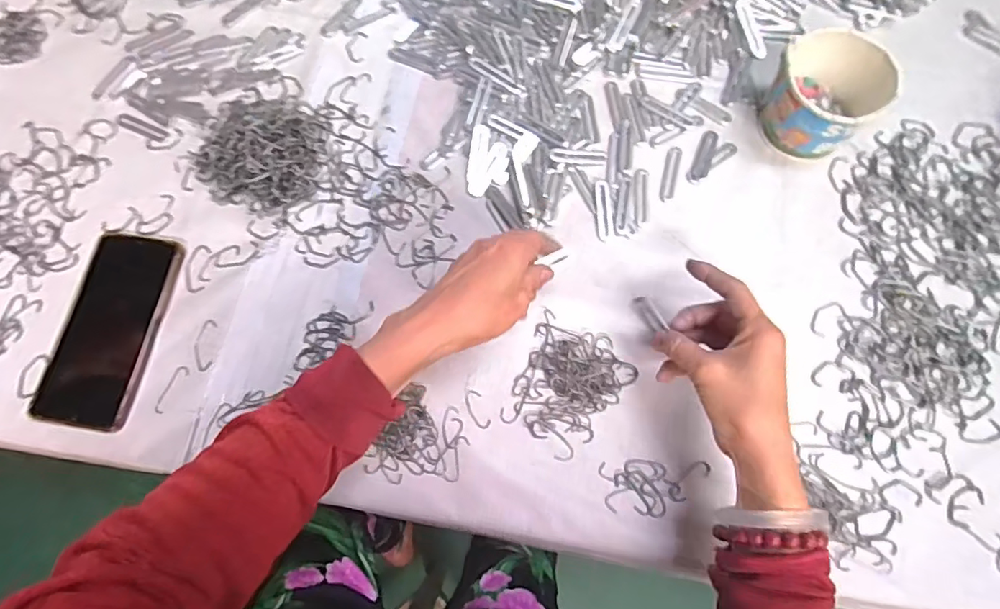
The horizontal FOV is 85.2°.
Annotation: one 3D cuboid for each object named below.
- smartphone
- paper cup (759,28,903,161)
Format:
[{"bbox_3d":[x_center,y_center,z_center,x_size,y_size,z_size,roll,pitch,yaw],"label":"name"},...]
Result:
[{"bbox_3d":[-0.334,0.018,0.468,0.082,0.011,0.168,8,73,4],"label":"smartphone"},{"bbox_3d":[0.286,-0.185,0.491,0.091,0.072,0.087,0,73,1],"label":"paper cup"}]

